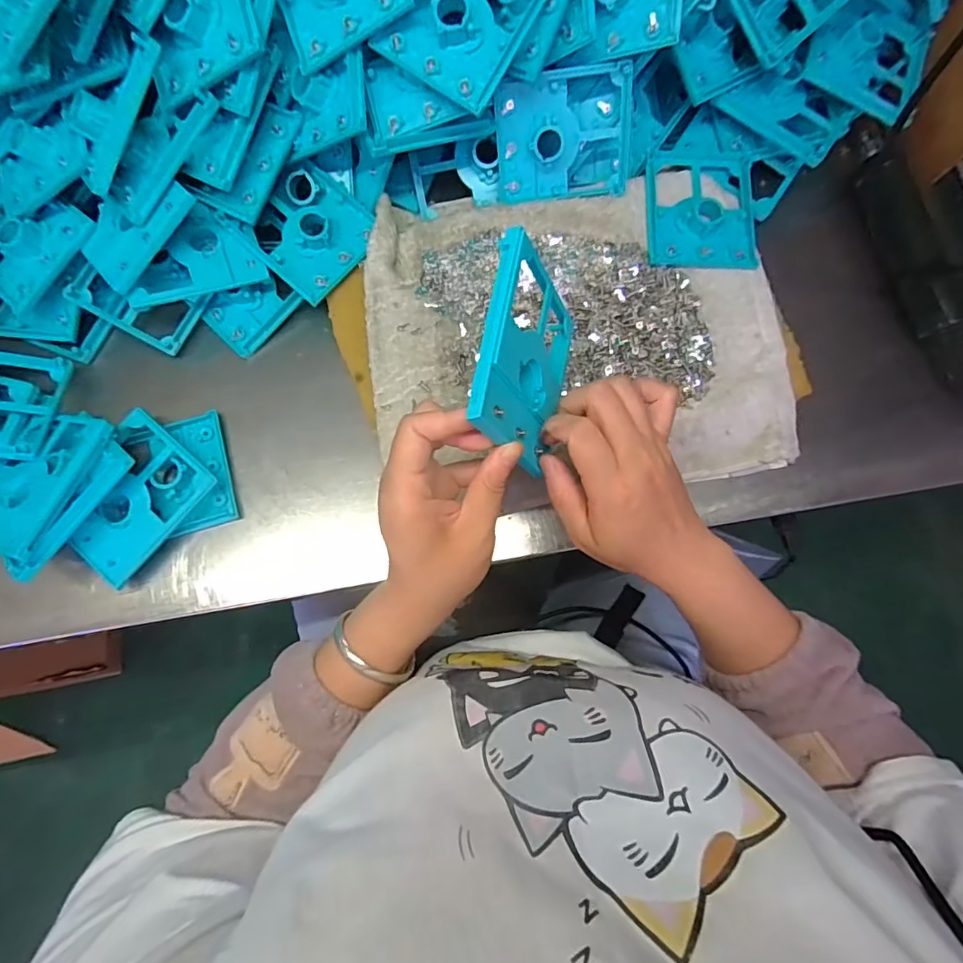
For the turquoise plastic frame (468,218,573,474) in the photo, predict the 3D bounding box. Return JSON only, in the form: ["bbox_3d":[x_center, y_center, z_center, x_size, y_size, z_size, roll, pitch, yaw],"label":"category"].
[{"bbox_3d":[0.027,-0.071,0.304,0.009,0.098,0.113,4,74,30],"label":"turquoise plastic frame"}]

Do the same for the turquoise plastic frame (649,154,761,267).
[{"bbox_3d":[0.202,-0.258,0.473,0.098,0.014,0.131,1,77,-1],"label":"turquoise plastic frame"}]

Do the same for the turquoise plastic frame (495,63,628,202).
[{"bbox_3d":[0.072,-0.303,0.453,0.115,0.093,0.022,-7,38,1],"label":"turquoise plastic frame"}]

